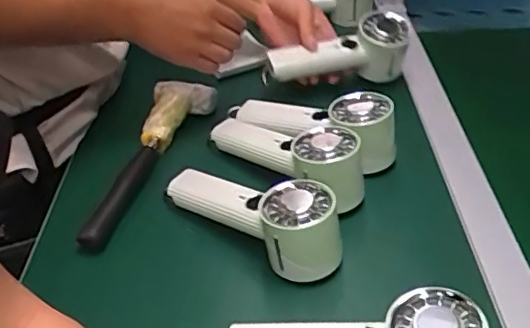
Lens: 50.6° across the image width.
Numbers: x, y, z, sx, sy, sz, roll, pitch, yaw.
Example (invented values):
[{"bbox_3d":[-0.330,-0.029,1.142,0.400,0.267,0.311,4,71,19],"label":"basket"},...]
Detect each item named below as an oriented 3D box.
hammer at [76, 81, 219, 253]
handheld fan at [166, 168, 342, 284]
[{"bbox_3d":[-0.137,-0.005,0.615,0.067,0.042,0.221,19,67,25],"label":"hammer"},{"bbox_3d":[-0.012,0.041,0.503,0.185,0.076,0.060,26,47,32],"label":"handheld fan"}]

